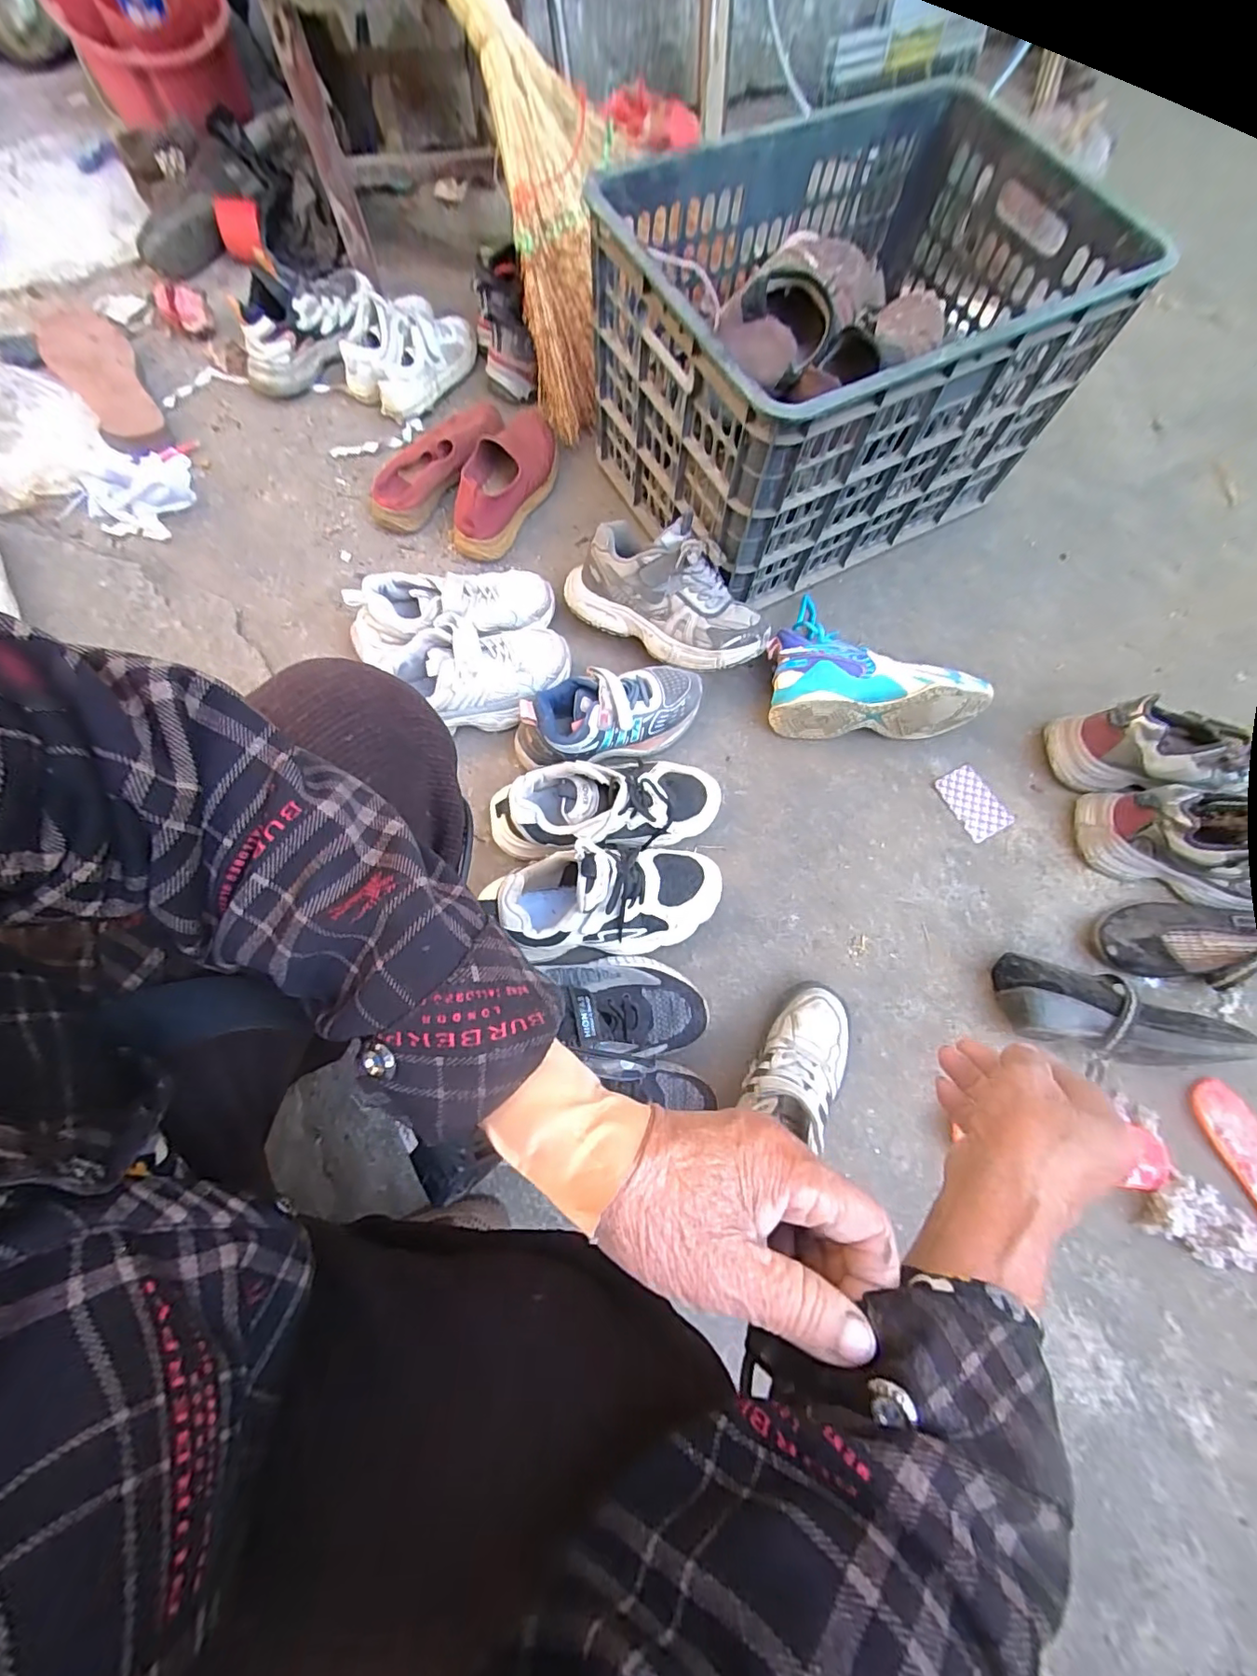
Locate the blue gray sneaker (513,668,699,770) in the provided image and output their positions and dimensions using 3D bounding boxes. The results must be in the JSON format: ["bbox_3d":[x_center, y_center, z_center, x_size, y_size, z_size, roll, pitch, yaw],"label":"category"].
[{"bbox_3d":[-0.021,-0.142,0.619,0.221,0.071,0.087,-16,73,-6],"label":"blue gray sneaker"}]

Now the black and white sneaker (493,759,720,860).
[{"bbox_3d":[-0.023,-0.038,0.592,0.242,0.097,0.096,-9,73,-4],"label":"black and white sneaker"}]

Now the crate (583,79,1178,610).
[{"bbox_3d":[0.236,-0.583,0.682,0.502,0.300,0.421,-26,75,-9],"label":"crate"}]

